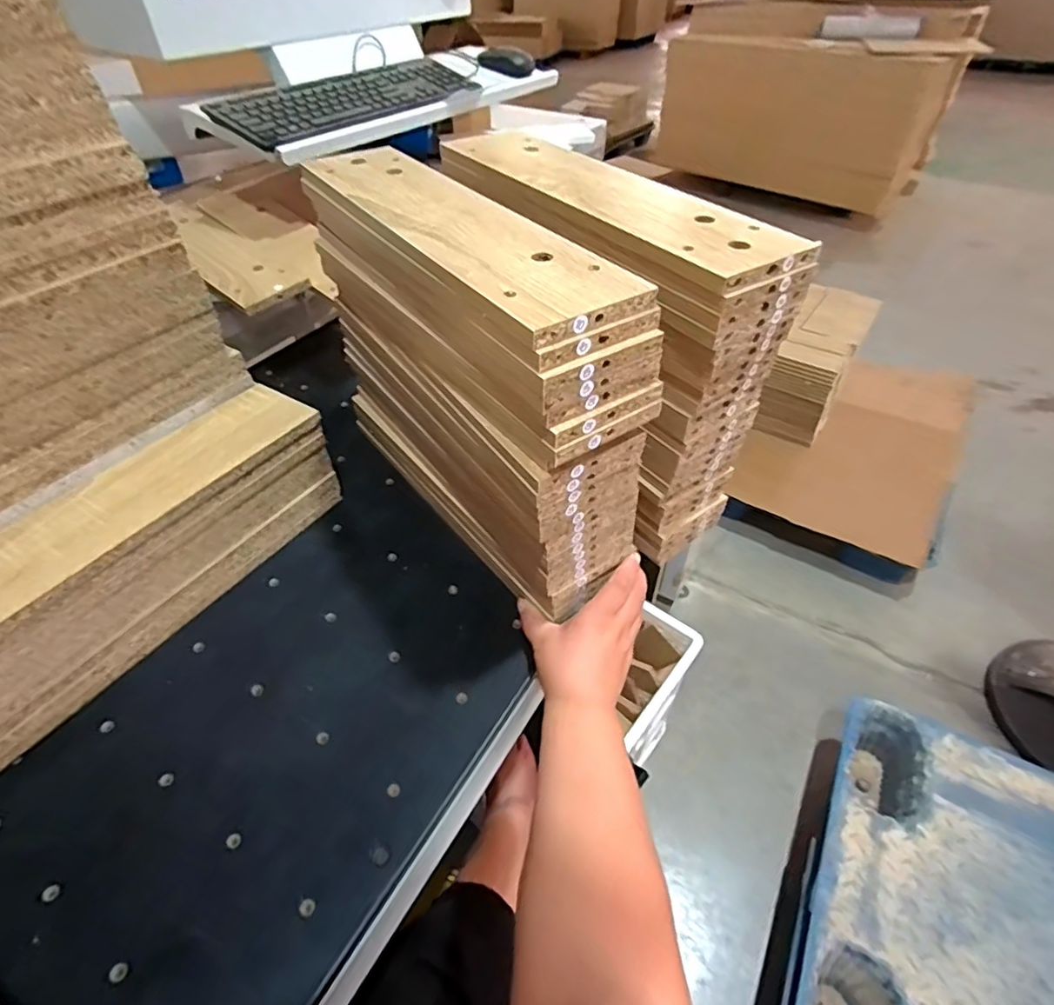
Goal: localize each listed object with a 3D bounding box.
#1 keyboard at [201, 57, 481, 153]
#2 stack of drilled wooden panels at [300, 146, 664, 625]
[{"bbox_3d":[-0.255,-0.614,0.873,0.145,0.042,0.431,27,52,25],"label":"keyboard"},{"bbox_3d":[-0.056,-0.111,0.509,0.094,0.264,0.366,-28,51,-24],"label":"stack of drilled wooden panels"}]

